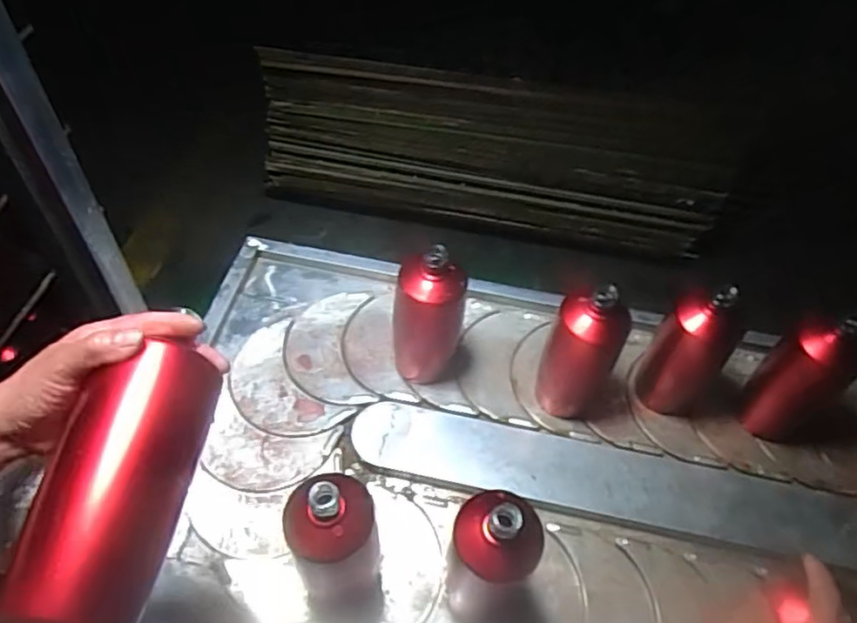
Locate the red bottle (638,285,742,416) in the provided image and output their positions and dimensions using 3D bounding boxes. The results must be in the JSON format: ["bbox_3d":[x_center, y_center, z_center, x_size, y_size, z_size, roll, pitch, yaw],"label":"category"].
[{"bbox_3d":[0.319,0.039,0.799,0.084,0.200,0.081,28,51,26],"label":"red bottle"}]

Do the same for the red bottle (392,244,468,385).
[{"bbox_3d":[-0.006,0.010,0.799,0.087,0.192,0.081,-2,44,-2],"label":"red bottle"}]

